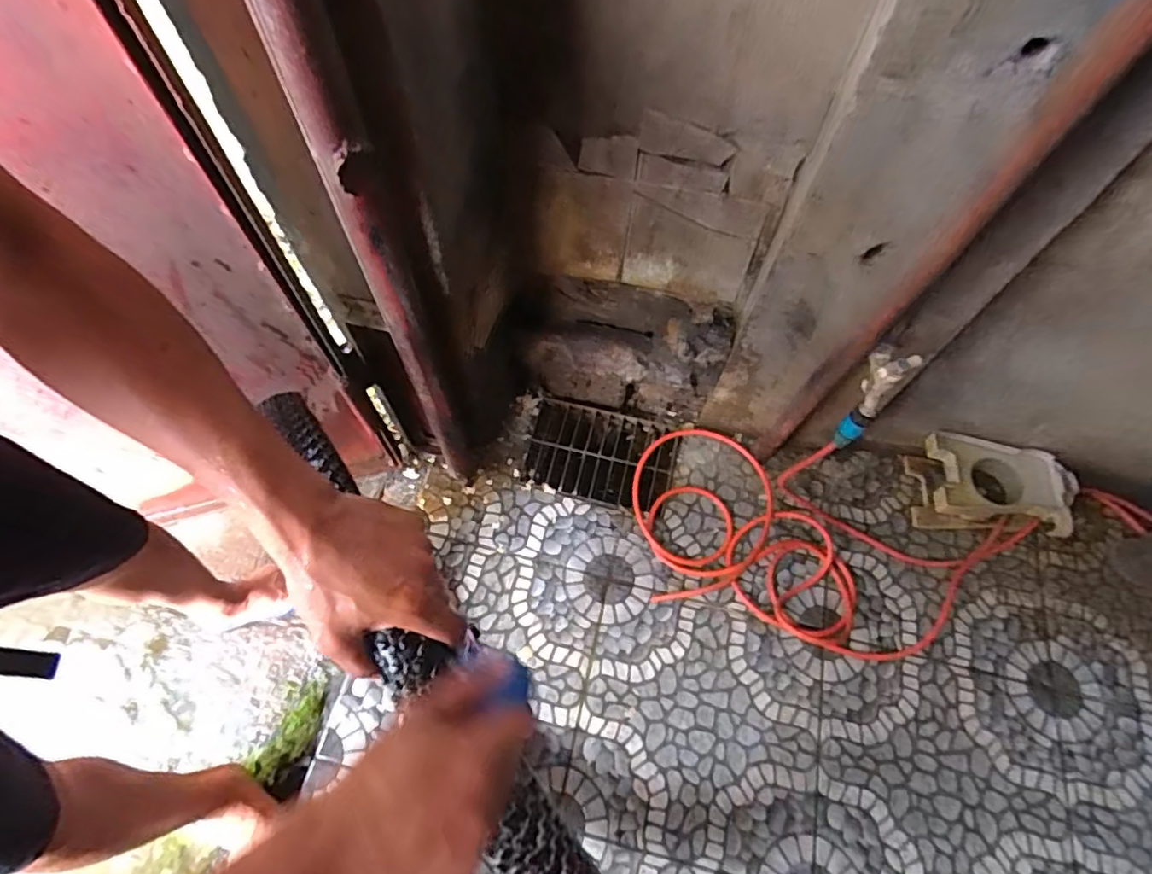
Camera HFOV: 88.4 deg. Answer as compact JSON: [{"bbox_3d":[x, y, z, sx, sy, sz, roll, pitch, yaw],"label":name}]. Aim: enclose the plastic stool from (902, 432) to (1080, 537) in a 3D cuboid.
[{"bbox_3d":[0.809,0.105,1.160,0.270,0.117,0.159,11,64,5],"label":"plastic stool"}]

